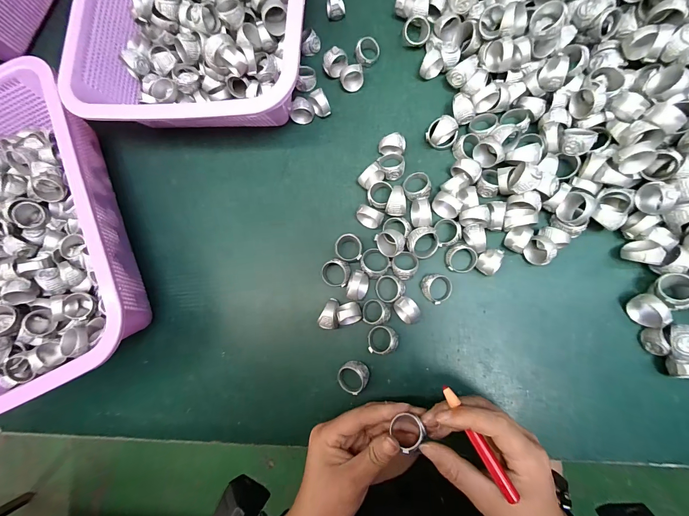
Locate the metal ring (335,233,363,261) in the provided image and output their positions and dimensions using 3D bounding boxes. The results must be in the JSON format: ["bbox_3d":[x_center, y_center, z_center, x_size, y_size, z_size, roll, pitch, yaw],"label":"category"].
[{"bbox_3d":[0.004,-0.009,0.301,0.025,0.018,0.025,-1,83,8],"label":"metal ring"}]

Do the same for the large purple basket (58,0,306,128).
[{"bbox_3d":[-0.139,-0.280,0.324,0.231,0.073,0.294,-1,83,8],"label":"large purple basket"}]

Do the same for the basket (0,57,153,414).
[{"bbox_3d":[-0.316,-0.016,0.306,0.220,0.074,0.304,-24,80,4],"label":"basket"}]

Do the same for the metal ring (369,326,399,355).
[{"bbox_3d":[0.035,0.073,0.285,0.027,0.015,0.025,-1,83,8],"label":"metal ring"}]

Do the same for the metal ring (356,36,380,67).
[{"bbox_3d":[0.024,-0.213,0.329,0.024,0.013,0.023,-1,83,8],"label":"metal ring"}]

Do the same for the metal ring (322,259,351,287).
[{"bbox_3d":[-0.008,0.014,0.299,0.027,0.017,0.025,-1,83,8],"label":"metal ring"}]

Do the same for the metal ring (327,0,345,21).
[{"bbox_3d":[-0.010,-0.270,0.339,0.020,0.025,0.021,-4,82,7],"label":"metal ring"}]

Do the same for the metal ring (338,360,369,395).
[{"bbox_3d":[0.008,0.106,0.283,0.027,0.017,0.027,-1,83,8],"label":"metal ring"}]

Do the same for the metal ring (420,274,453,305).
[{"bbox_3d":[0.084,0.026,0.286,0.026,0.014,0.026,-44,79,1],"label":"metal ring"}]

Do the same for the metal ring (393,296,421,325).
[{"bbox_3d":[0.056,0.046,0.282,0.020,0.024,0.026,-37,80,2],"label":"metal ring"}]

